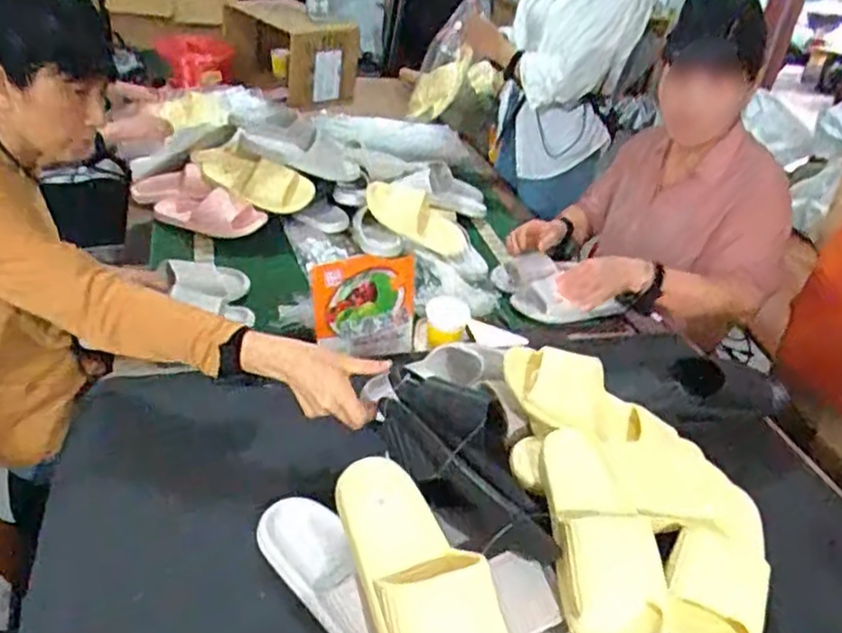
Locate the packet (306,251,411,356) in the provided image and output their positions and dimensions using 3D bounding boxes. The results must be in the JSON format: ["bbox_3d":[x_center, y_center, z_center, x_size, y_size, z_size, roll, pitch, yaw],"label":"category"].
[{"bbox_3d":[-0.085,-0.009,1.104,0.167,0.166,0.025,-12,24,-24],"label":"packet"}]

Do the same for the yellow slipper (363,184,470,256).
[{"bbox_3d":[0.009,-0.219,1.610,0.277,0.102,0.105,26,16,-40],"label":"yellow slipper"}]

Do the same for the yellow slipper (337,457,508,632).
[{"bbox_3d":[-0.002,0.250,0.665,0.098,0.072,0.257,-13,54,-29],"label":"yellow slipper"}]

